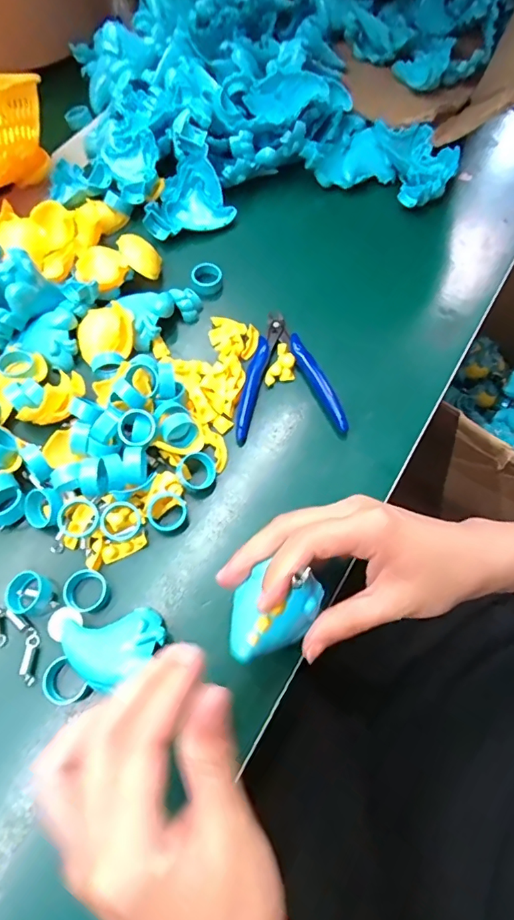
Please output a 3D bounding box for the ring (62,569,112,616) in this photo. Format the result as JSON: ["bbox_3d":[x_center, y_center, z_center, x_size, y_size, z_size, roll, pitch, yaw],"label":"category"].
[{"bbox_3d":[-0.107,0.084,0.316,0.026,0.014,0.025,0,65,0],"label":"ring"}]

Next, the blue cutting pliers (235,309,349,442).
[{"bbox_3d":[0.017,-0.066,0.382,0.079,0.009,0.104,-9,65,-4],"label":"blue cutting pliers"}]

